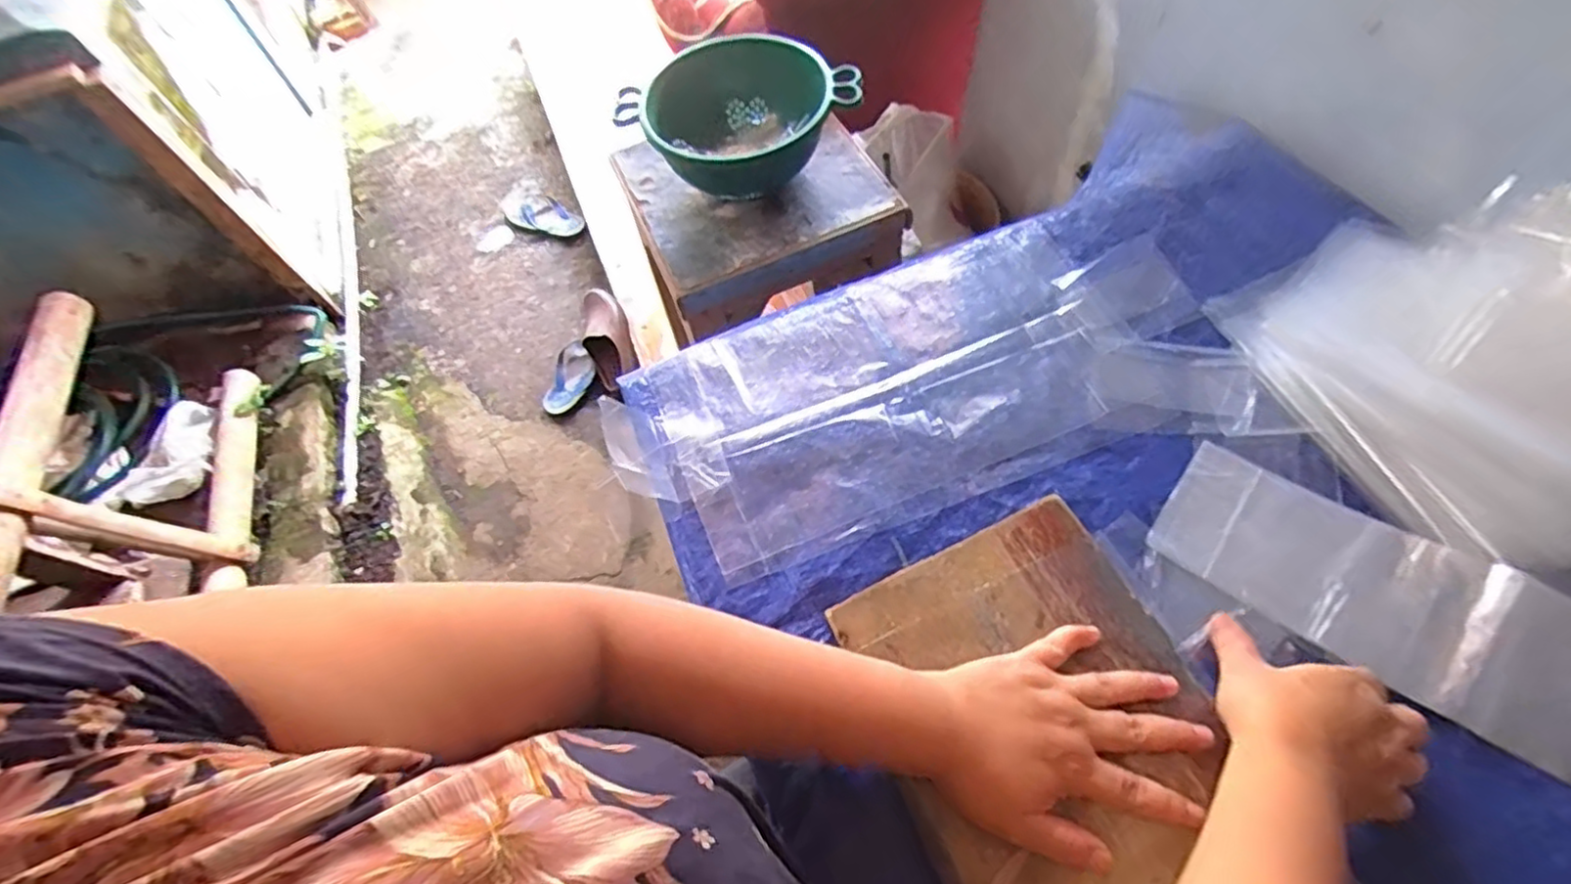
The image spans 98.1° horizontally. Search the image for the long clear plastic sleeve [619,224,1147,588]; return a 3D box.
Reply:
[{"bbox_3d":[0.086,-0.053,0.542,0.368,0.013,0.215,-25,62,-9],"label":"long clear plastic sleeve"}]

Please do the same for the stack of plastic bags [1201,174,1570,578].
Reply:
[{"bbox_3d":[0.499,-0.059,0.474,0.261,0.087,0.291,-20,61,-6],"label":"stack of plastic bags"}]

